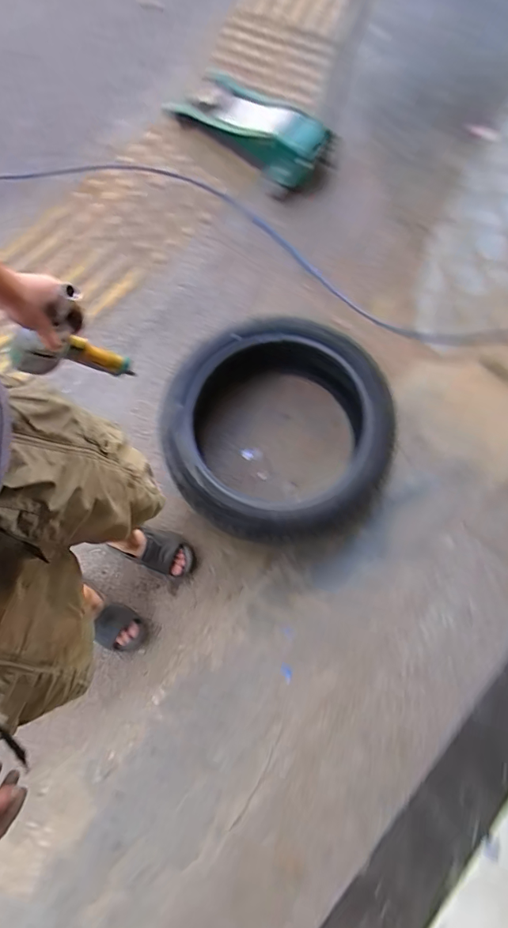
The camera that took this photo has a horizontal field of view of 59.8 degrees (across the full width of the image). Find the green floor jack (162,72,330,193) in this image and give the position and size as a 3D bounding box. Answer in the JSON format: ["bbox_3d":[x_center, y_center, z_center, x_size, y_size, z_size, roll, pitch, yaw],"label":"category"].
[{"bbox_3d":[-0.011,-0.934,1.204,0.461,0.136,0.125,33,78,6],"label":"green floor jack"}]

